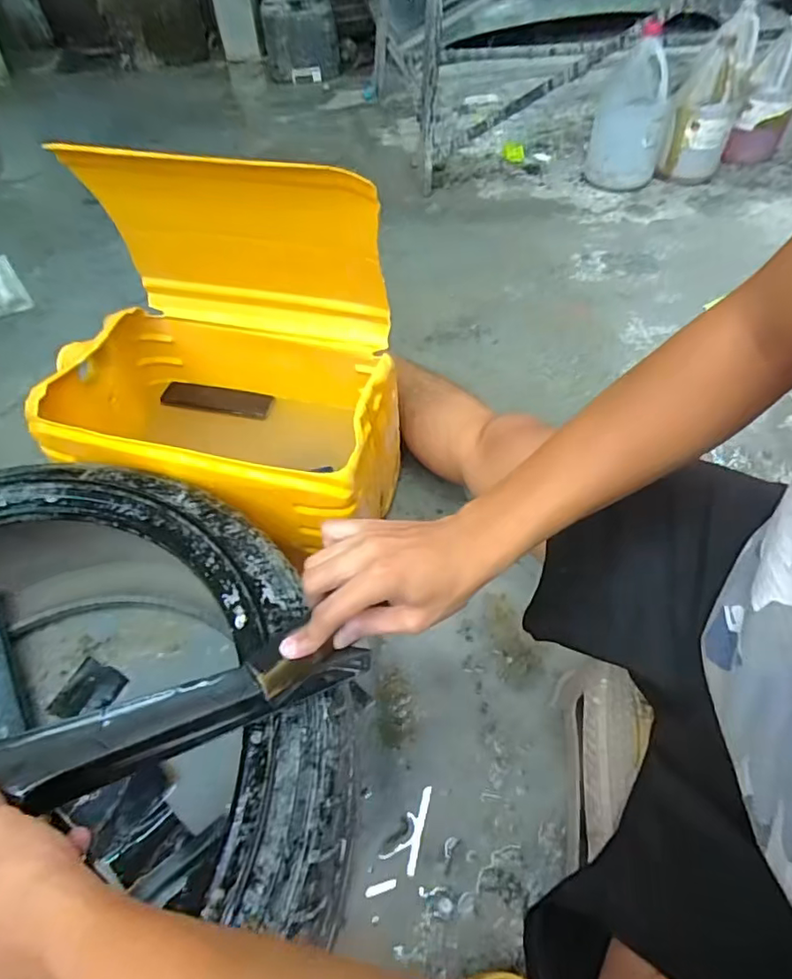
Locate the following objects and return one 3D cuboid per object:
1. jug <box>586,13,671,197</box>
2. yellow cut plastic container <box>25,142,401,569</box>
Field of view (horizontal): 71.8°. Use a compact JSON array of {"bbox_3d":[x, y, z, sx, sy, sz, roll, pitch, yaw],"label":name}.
[{"bbox_3d":[0.578,-0.904,1.329,0.170,0.290,0.171,16,55,13],"label":"jug"},{"bbox_3d":[-0.201,-0.132,0.639,0.380,0.405,0.264,9,52,9],"label":"yellow cut plastic container"}]

